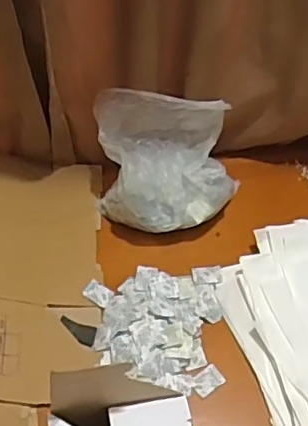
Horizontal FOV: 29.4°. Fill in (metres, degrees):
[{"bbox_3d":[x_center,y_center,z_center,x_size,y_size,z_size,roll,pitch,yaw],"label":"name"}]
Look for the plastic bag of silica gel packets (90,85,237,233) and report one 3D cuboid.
[{"bbox_3d":[0.023,-0.075,0.858,0.211,0.155,0.154,-1,51,-3],"label":"plastic bag of silica gel packets"}]

